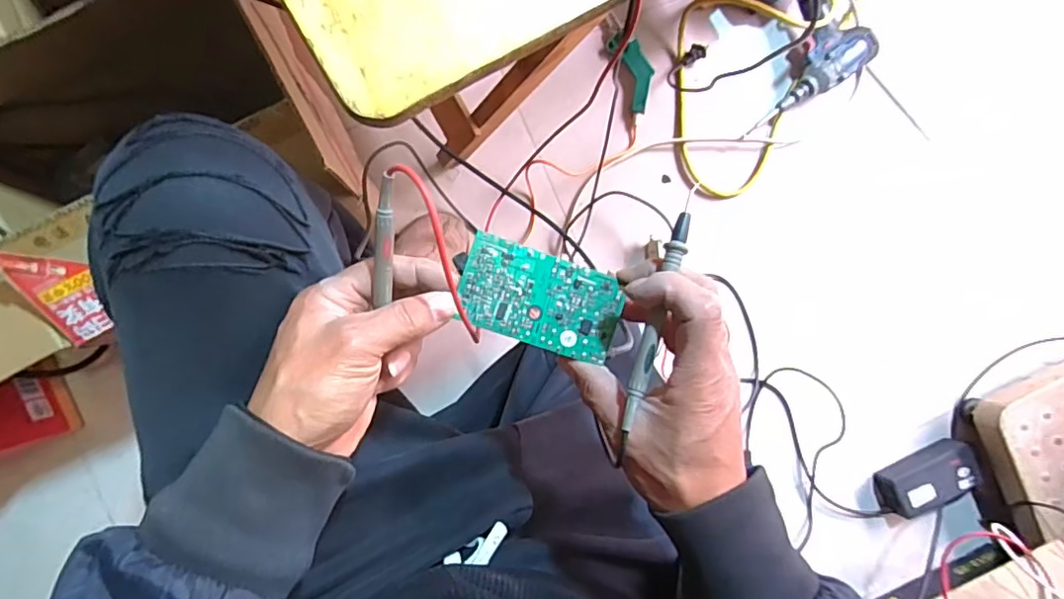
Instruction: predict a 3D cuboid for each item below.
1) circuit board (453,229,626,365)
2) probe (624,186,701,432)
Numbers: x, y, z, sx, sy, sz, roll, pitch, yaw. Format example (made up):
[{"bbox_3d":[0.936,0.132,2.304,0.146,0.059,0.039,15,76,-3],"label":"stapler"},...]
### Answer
[{"bbox_3d":[0.006,0.000,0.345,0.098,0.005,0.054,19,88,-5],"label":"circuit board"},{"bbox_3d":[0.072,0.002,0.320,0.009,0.008,0.141,17,84,-5],"label":"probe"}]

